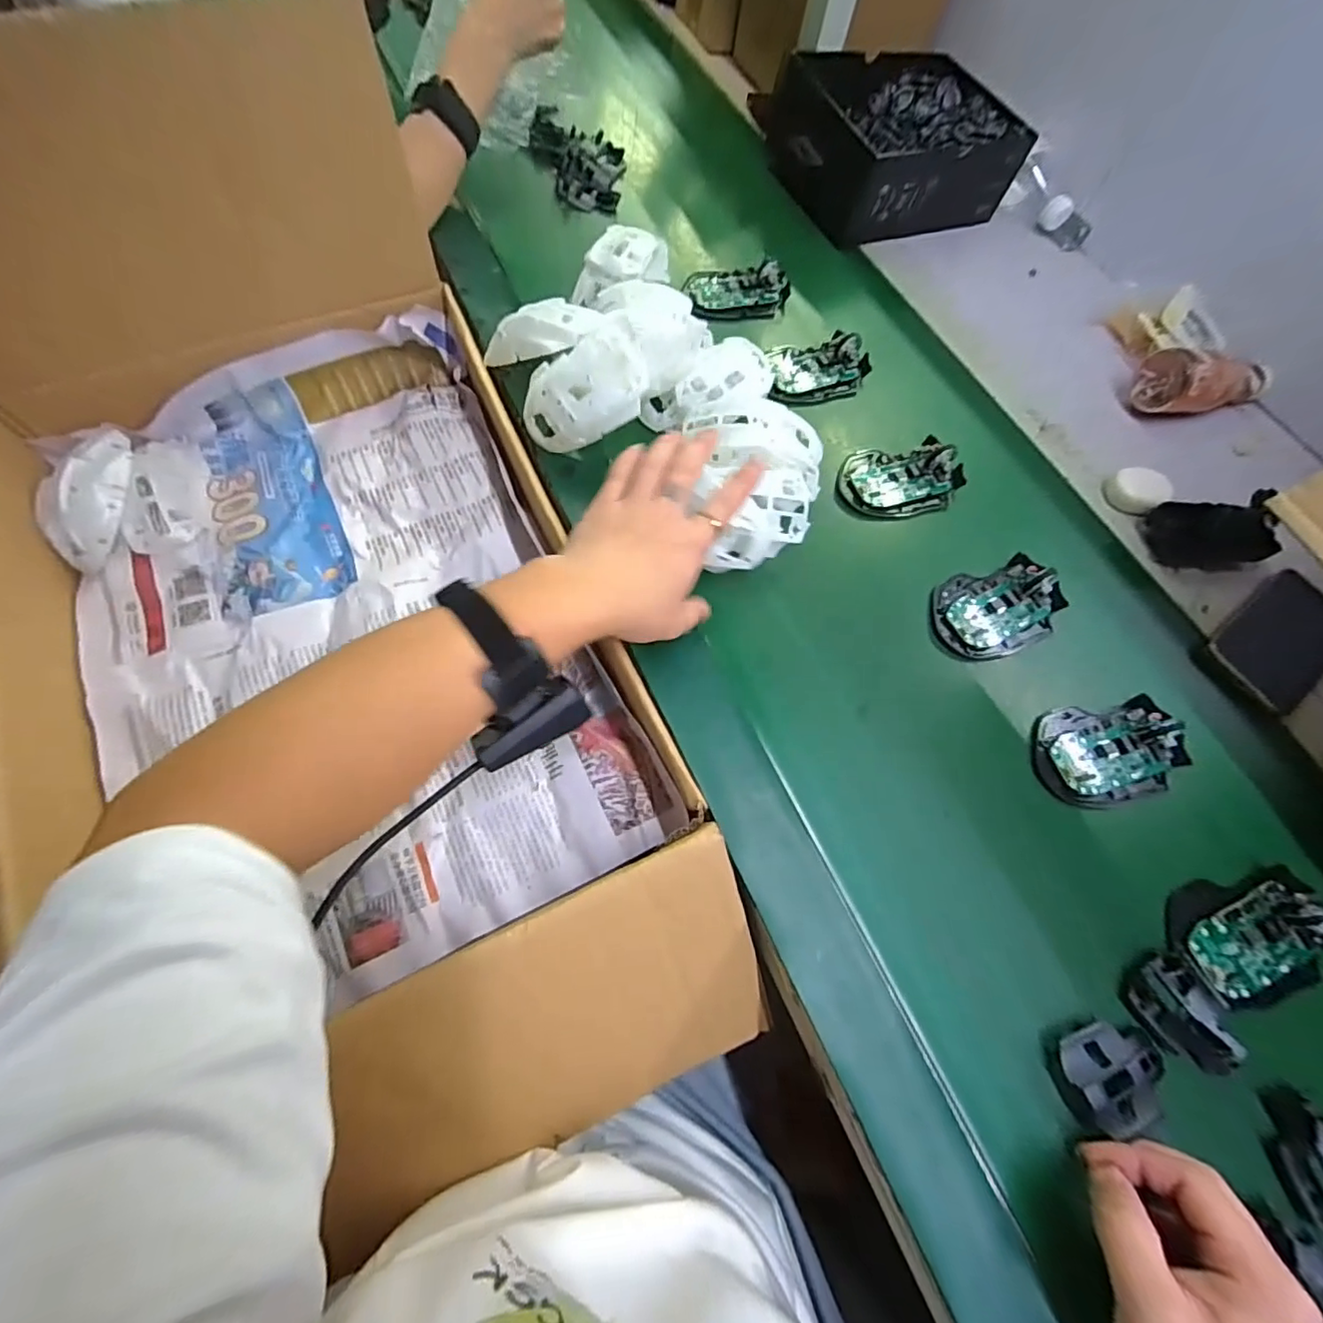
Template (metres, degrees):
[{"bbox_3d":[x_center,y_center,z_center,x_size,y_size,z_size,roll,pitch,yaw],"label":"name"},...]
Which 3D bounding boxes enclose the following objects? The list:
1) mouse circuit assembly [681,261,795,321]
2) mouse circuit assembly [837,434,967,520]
[{"bbox_3d":[0.081,-0.385,0.597,0.106,0.021,0.054,-5,69,-3],"label":"mouse circuit assembly"},{"bbox_3d":[0.215,-0.166,0.511,0.117,0.023,0.072,-11,69,-5],"label":"mouse circuit assembly"}]

